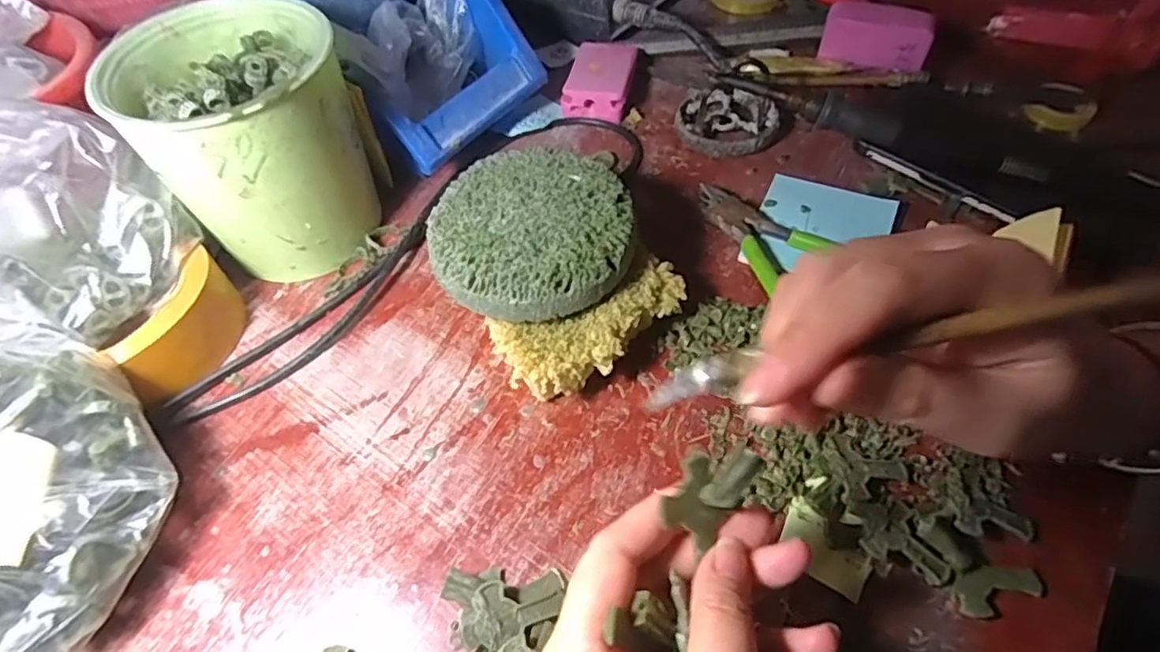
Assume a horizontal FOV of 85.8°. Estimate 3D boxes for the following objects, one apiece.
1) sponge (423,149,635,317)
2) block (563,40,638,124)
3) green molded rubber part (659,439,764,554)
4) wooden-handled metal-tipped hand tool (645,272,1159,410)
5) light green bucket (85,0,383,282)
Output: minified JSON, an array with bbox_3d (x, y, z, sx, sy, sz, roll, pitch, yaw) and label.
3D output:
[{"bbox_3d":[-0.024,-0.050,0.319,0.100,0.022,0.097,-2,53,3],"label":"sponge"},{"bbox_3d":[0.017,-0.184,0.465,0.046,0.024,0.073,10,55,11],"label":"block"},{"bbox_3d":[0.045,0.057,0.218,0.022,0.017,0.038,27,95,14],"label":"green molded rubber part"},{"bbox_3d":[0.095,0.002,0.176,0.156,0.004,0.014,-14,91,15],"label":"wooden-handled metal-tipped hand tool"},{"bbox_3d":[-0.179,-0.099,0.358,0.113,0.122,0.105,-2,53,3],"label":"light green bucket"}]

